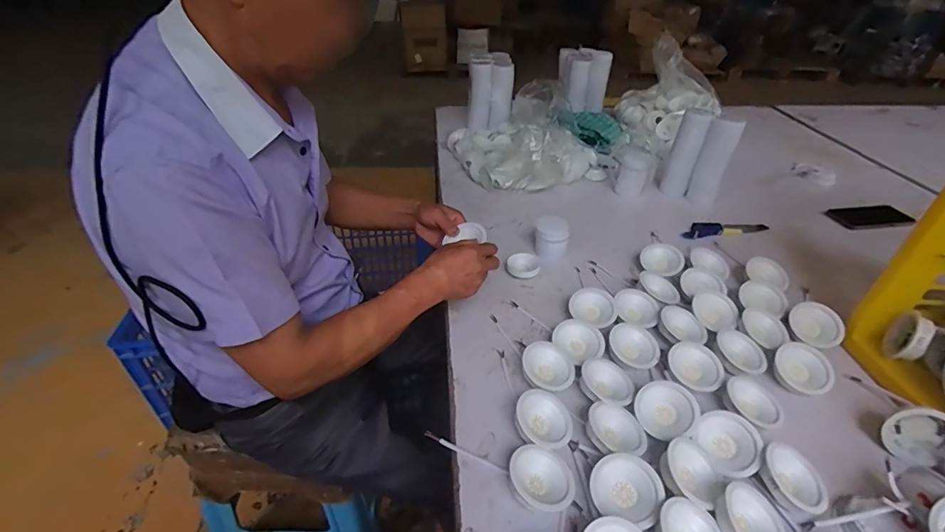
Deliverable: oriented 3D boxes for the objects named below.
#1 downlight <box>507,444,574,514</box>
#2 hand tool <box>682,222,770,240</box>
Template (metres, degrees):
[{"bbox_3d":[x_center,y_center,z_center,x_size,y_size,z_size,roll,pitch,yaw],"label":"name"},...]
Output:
[{"bbox_3d":[0.072,0.229,0.481,0.064,0.032,0.064,-2,37,-5],"label":"downlight"},{"bbox_3d":[0.527,-0.077,0.936,0.189,0.016,0.041,-5,37,-8],"label":"hand tool"}]

